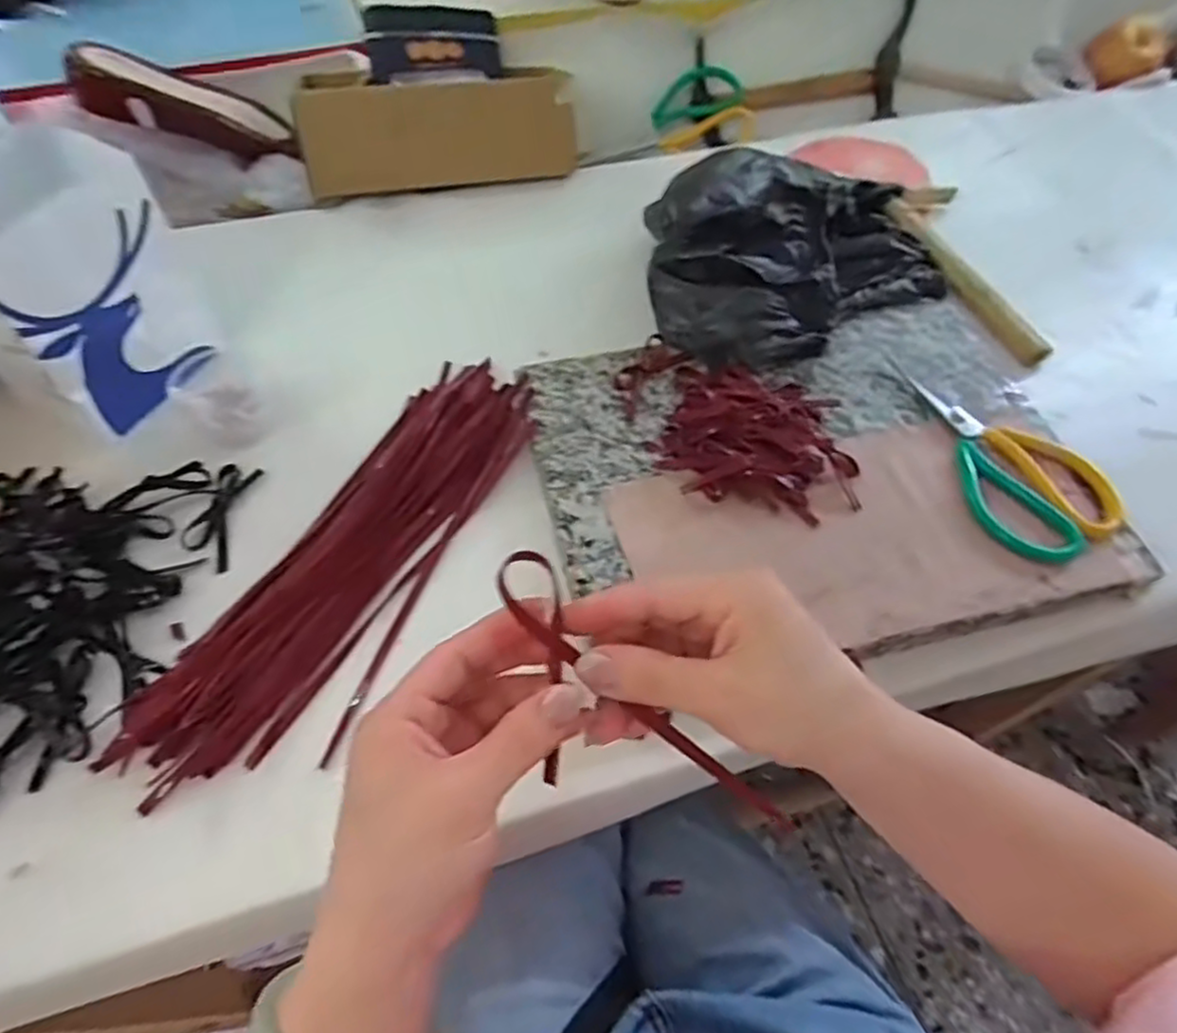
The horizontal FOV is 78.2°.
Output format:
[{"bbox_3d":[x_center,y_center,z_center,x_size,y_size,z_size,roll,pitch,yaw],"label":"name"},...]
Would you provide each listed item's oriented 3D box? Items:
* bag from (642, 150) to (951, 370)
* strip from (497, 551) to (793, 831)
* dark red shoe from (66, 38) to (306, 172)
[{"bbox_3d":[0.175,-0.235,0.608,0.305,0.066,0.209,-30,62,-20],"label":"bag"},{"bbox_3d":[0.014,0.090,0.299,0.166,0.012,0.064,44,60,-6],"label":"strip"},{"bbox_3d":[-0.397,-0.393,0.706,0.192,0.049,0.062,10,53,-23],"label":"dark red shoe"}]

